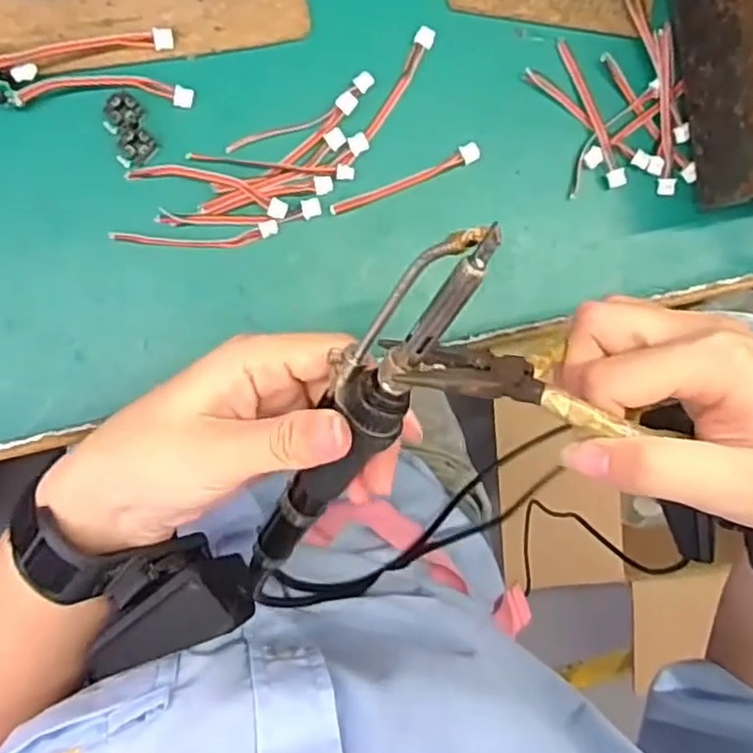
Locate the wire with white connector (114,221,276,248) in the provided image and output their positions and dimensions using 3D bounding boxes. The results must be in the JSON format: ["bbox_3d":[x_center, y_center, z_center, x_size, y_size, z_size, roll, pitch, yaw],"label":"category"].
[{"bbox_3d":[-0.083,-0.064,0.325,0.074,0.005,0.010,-6,96,-7],"label":"wire with white connector"}]

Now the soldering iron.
[{"bbox_3d":[-0.009,0.020,0.244,0.024,0.027,0.179,25,129,-9],"label":"soldering iron"}]

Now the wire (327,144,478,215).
[{"bbox_3d":[0.015,-0.093,0.335,0.076,0.004,0.009,-26,98,-4],"label":"wire"}]

